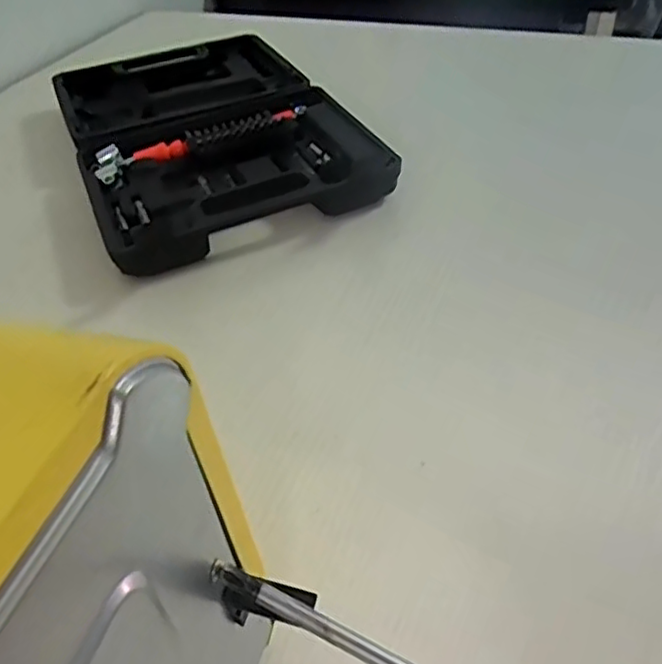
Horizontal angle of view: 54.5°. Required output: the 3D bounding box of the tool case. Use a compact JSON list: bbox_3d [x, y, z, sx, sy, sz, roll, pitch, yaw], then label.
[{"bbox_3d":[-0.109,-0.171,0.553,0.212,0.040,0.370,-19,44,-15],"label":"tool case"}]

